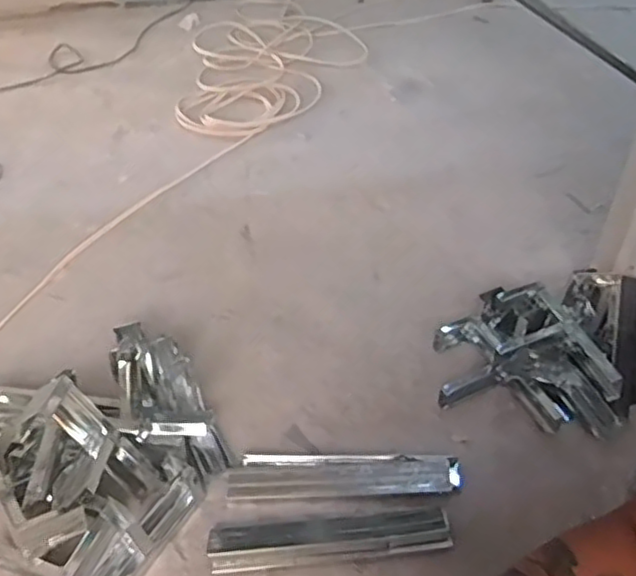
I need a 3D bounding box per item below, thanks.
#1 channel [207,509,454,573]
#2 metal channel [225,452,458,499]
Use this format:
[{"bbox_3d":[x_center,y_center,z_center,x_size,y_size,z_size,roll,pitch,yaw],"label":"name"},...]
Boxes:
[{"bbox_3d":[0.016,0.345,0.912,0.329,0.033,0.063,-6,45,0],"label":"channel"},{"bbox_3d":[0.039,0.278,0.984,0.339,0.018,0.072,0,48,2],"label":"metal channel"}]

